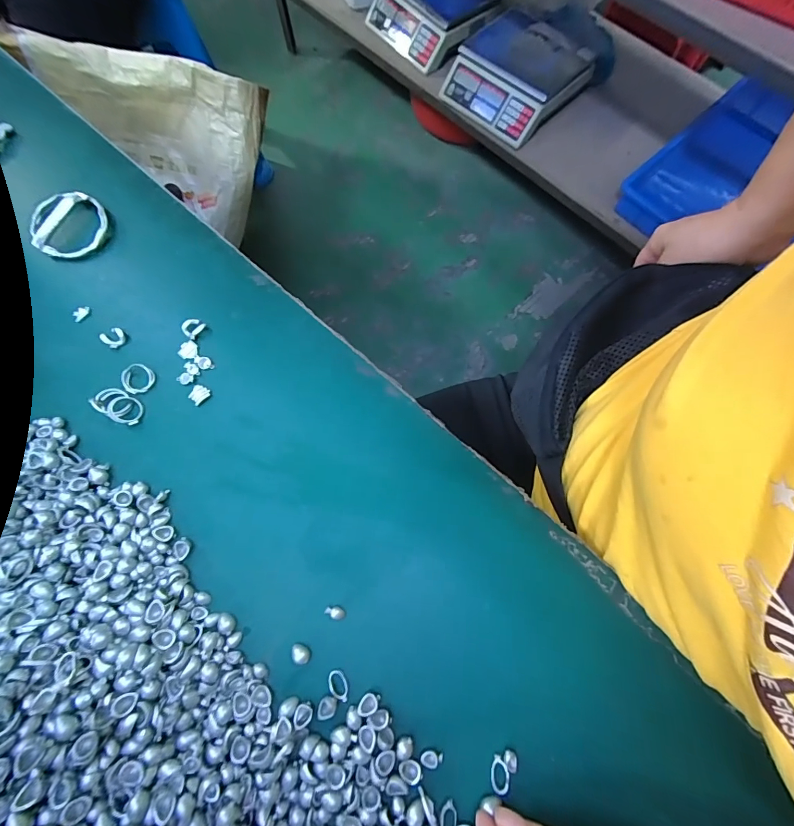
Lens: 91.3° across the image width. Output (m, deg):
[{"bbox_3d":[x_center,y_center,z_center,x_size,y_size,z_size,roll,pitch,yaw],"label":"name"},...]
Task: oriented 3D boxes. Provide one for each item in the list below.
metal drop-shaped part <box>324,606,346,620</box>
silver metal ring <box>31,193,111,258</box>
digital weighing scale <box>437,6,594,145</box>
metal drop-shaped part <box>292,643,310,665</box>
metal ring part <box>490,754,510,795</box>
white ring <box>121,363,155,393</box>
[{"bbox_3d":[-0.039,0.125,0.243,0.013,0.004,0.007,4,74,1],"label":"metal drop-shaped part"},{"bbox_3d":[-0.273,-0.157,0.323,0.059,0.012,0.064,0,74,0],"label":"silver metal ring"},{"bbox_3d":[0.306,-0.874,1.007,0.287,0.100,0.287,-40,78,-11],"label":"digital weighing scale"},{"bbox_3d":[-0.059,0.147,0.235,0.012,0.007,0.009,12,74,3],"label":"metal drop-shaped part"},{"bbox_3d":[0.059,0.206,0.219,0.010,0.004,0.017,9,74,3],"label":"metal ring part"},{"bbox_3d":[-0.191,-0.026,0.285,0.022,0.006,0.022,0,74,0],"label":"white ring"}]

